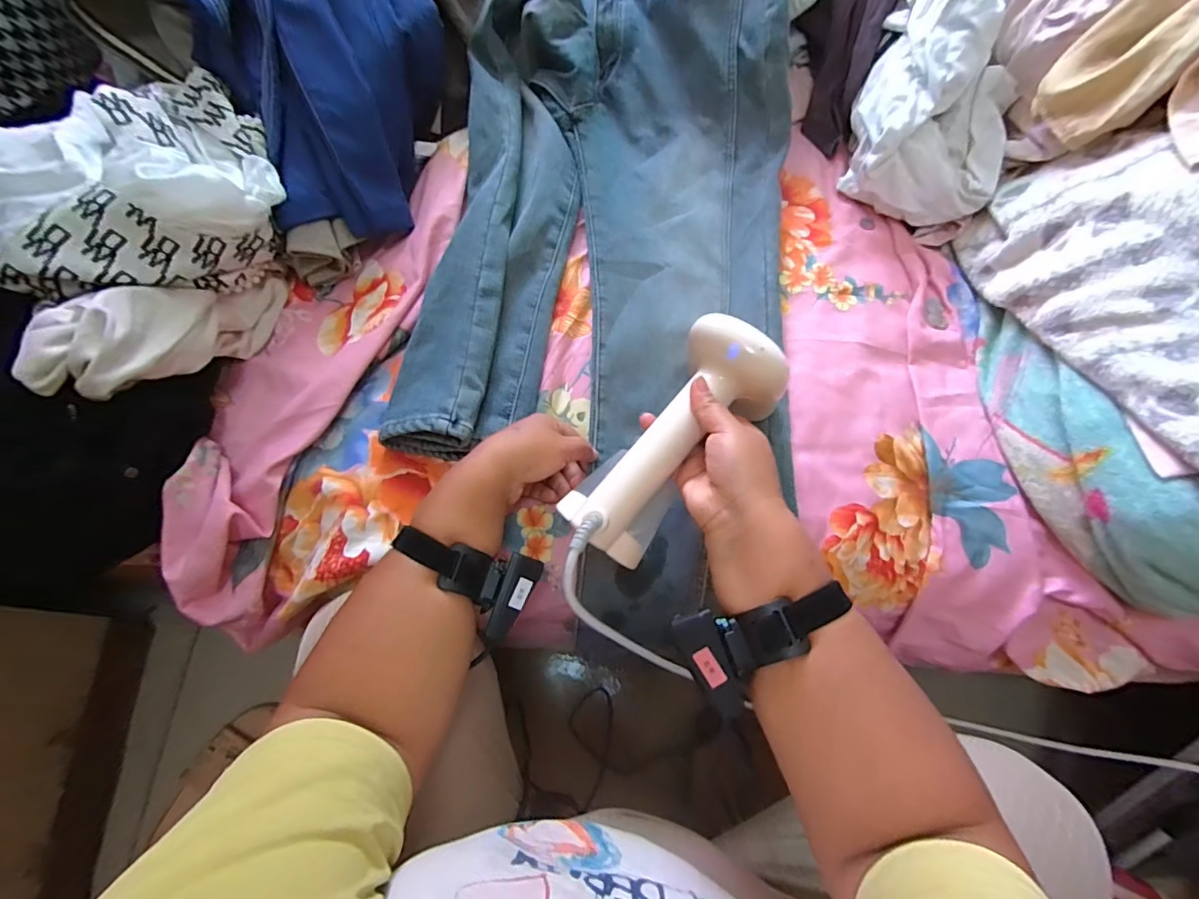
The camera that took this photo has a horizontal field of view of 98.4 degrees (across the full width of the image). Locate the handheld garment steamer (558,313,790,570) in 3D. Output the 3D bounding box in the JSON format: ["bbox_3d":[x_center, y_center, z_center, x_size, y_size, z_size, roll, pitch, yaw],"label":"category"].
[{"bbox_3d":[0.058,-0.014,0.429,0.091,0.081,0.216,39,83,13],"label":"handheld garment steamer"}]

